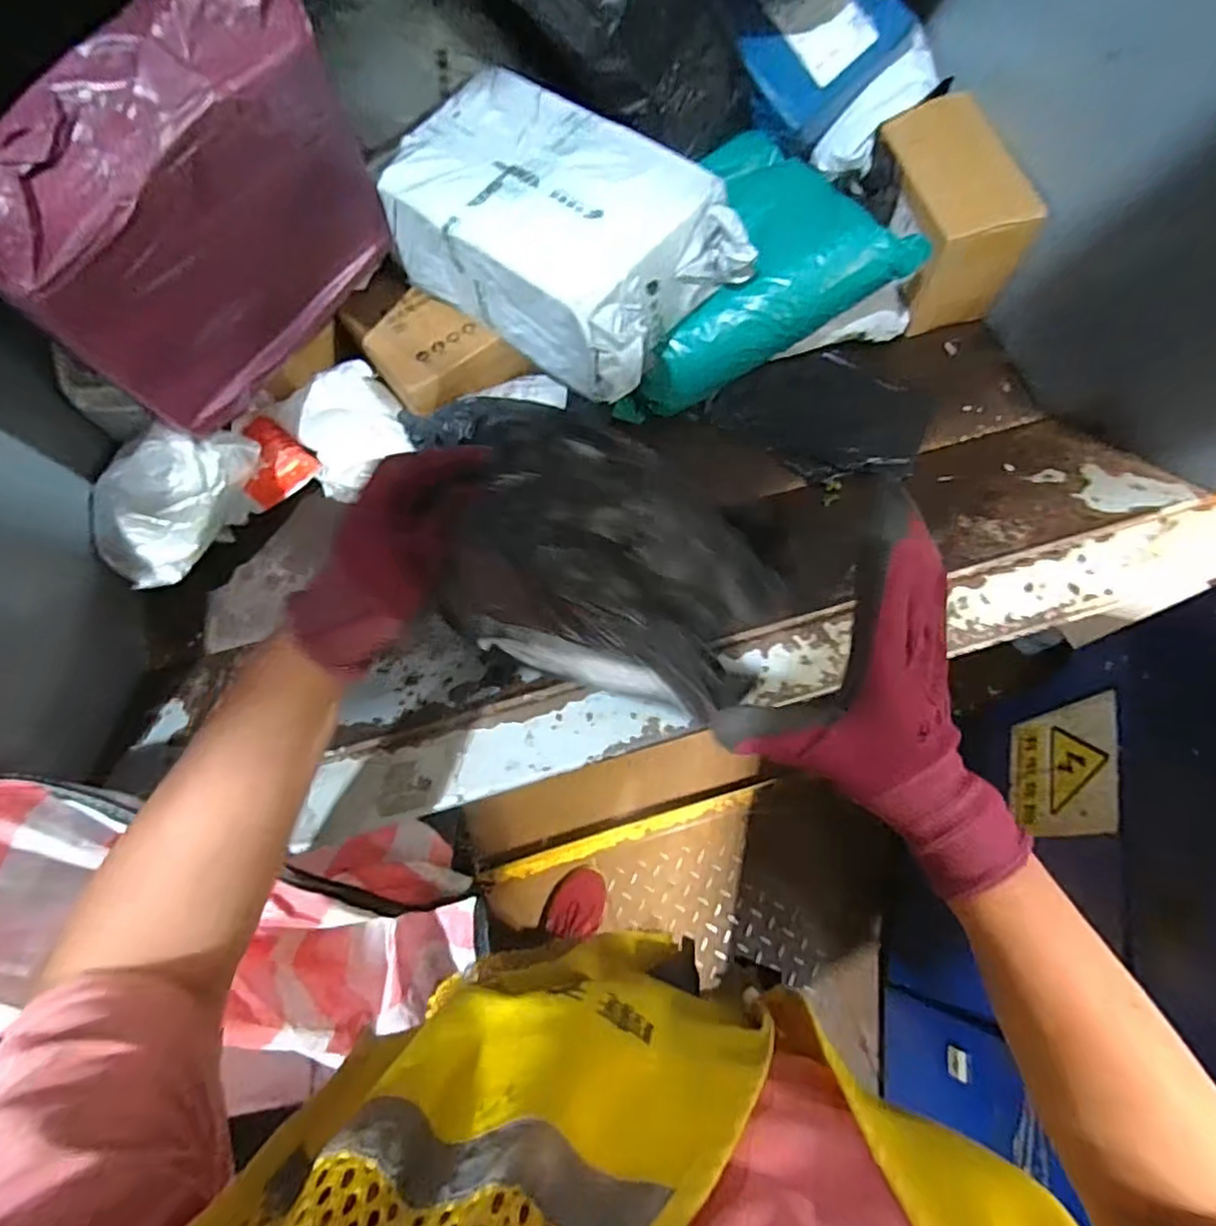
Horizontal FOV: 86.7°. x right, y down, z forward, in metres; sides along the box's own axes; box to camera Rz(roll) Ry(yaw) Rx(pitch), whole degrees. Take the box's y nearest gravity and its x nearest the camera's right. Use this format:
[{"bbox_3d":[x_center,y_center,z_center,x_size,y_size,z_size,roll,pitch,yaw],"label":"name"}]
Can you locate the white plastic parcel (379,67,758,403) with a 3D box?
[{"bbox_3d":[-0.046,-0.356,0.607,0.305,0.100,0.185,39,75,15],"label":"white plastic parcel"}]

